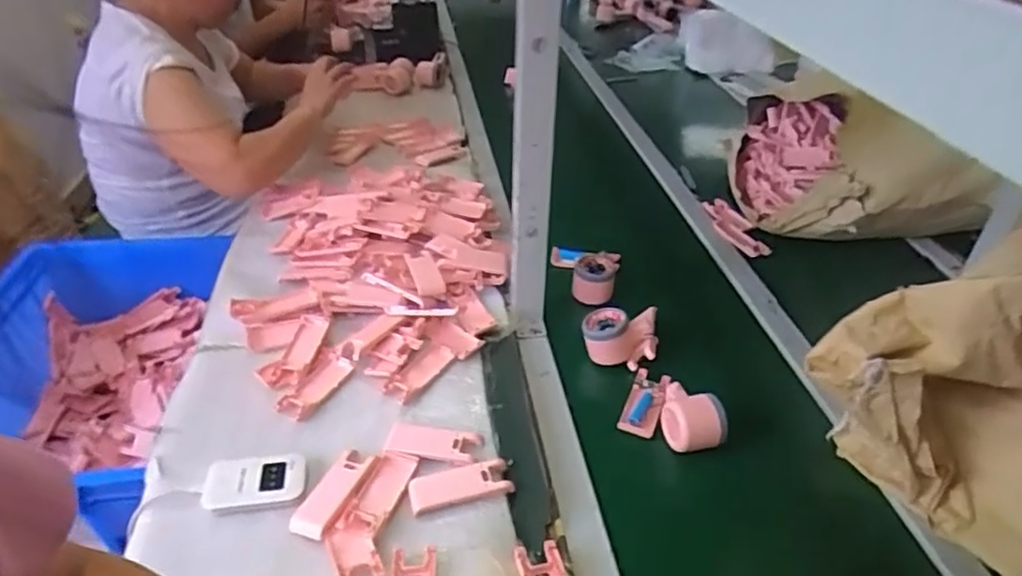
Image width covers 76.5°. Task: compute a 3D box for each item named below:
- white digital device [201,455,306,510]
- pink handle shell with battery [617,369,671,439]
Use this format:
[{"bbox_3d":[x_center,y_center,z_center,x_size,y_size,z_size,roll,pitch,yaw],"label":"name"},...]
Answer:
[{"bbox_3d":[-0.261,0.195,0.659,0.094,0.011,0.058,-6,37,-9],"label":"white digital device"},{"bbox_3d":[0.159,0.132,0.768,0.044,0.020,0.100,14,39,17],"label":"pink handle shell with battery"}]

